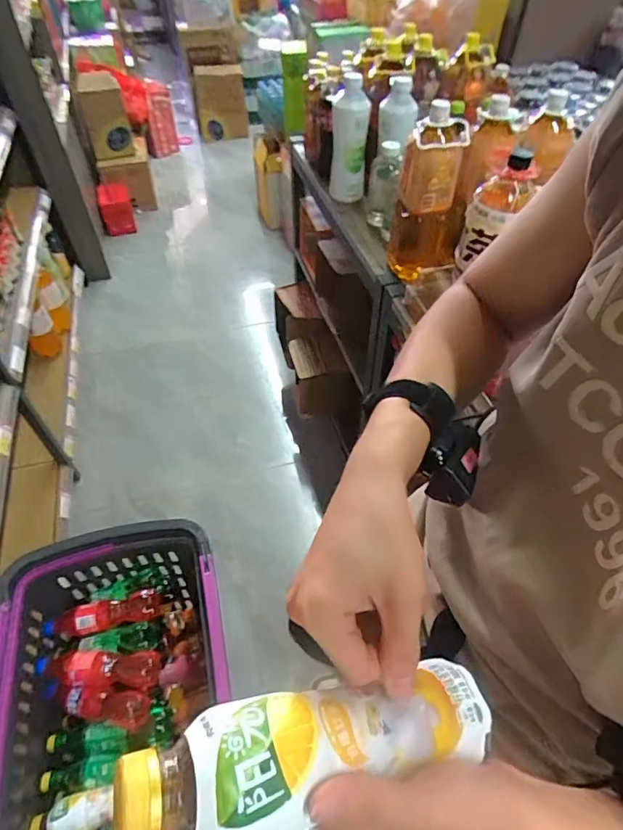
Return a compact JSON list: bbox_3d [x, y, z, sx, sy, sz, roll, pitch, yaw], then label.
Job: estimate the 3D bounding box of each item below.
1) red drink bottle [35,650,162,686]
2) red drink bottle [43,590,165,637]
[{"bbox_3d":[-0.433,0.516,0.975,0.246,0.066,0.070,2,49,2],"label":"red drink bottle"},{"bbox_3d":[-0.458,0.442,1.054,0.240,0.068,0.070,-9,50,-8],"label":"red drink bottle"}]

